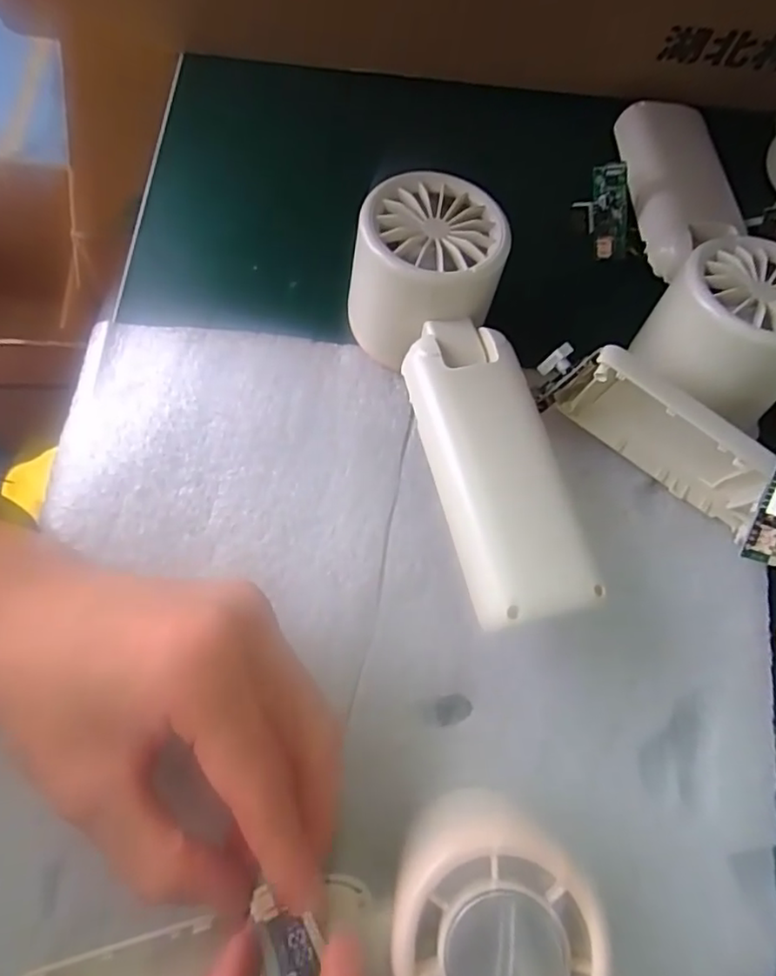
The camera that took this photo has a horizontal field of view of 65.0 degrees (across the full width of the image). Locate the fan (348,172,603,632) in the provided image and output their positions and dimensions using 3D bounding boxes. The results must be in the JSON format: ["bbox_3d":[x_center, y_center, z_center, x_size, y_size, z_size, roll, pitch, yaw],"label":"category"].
[{"bbox_3d":[0.024,-0.030,0.221,0.055,0.052,0.159,-10,74,-3],"label":"fan"}]

